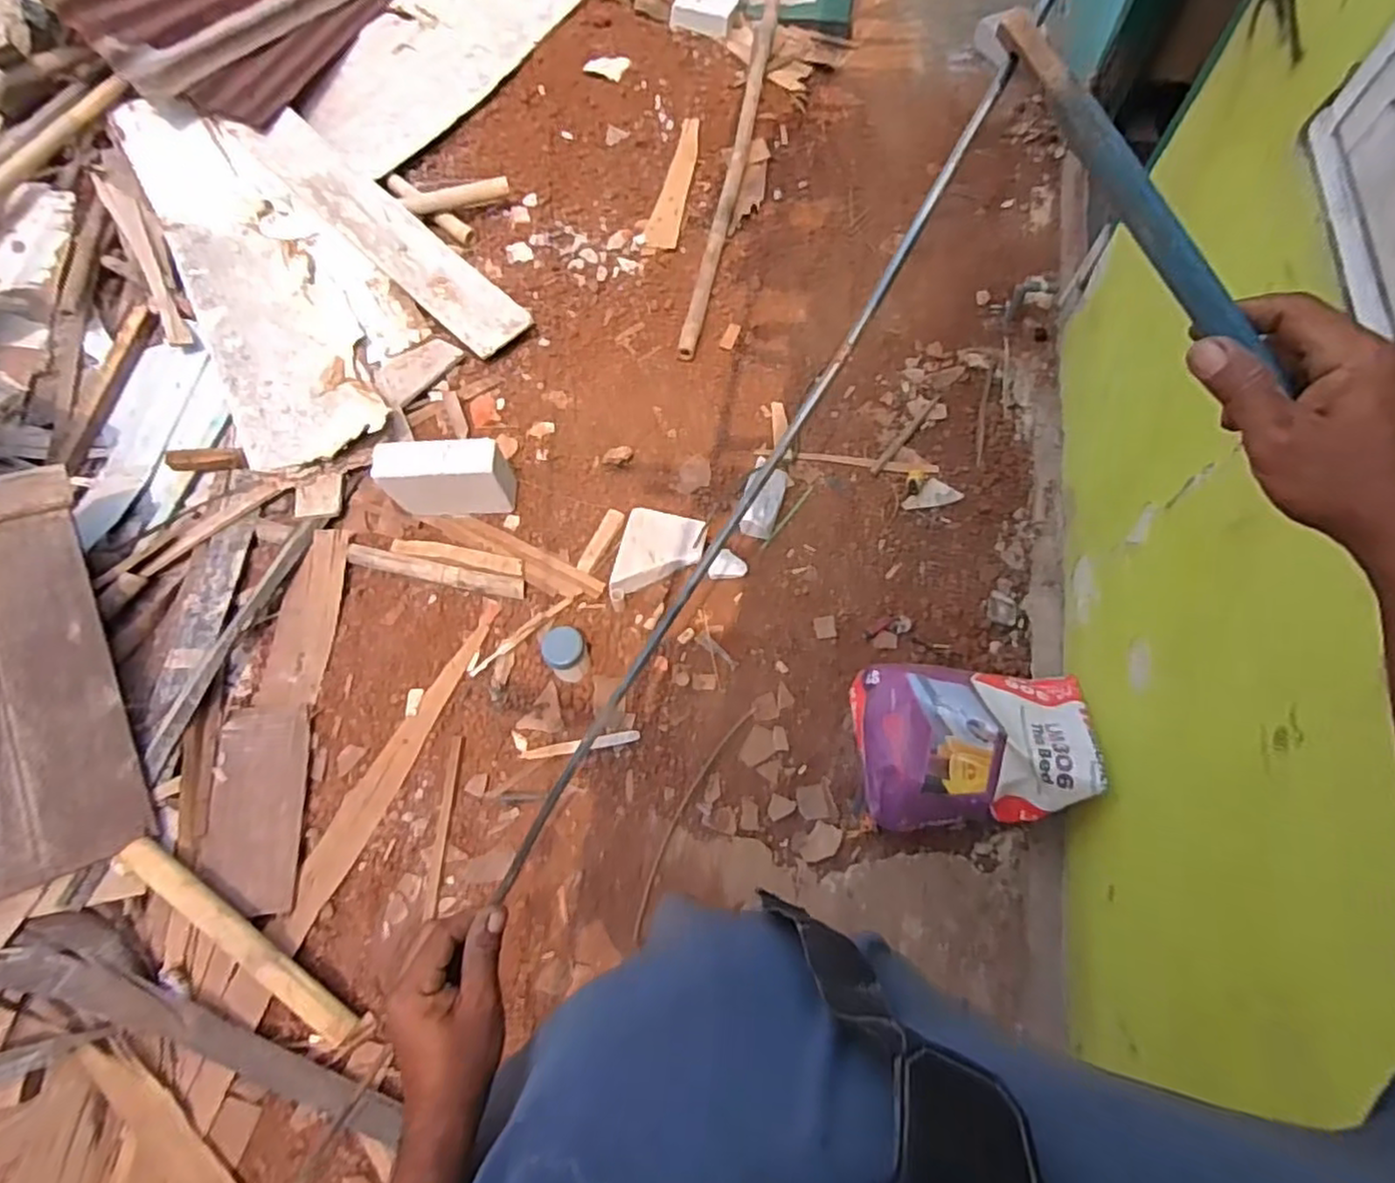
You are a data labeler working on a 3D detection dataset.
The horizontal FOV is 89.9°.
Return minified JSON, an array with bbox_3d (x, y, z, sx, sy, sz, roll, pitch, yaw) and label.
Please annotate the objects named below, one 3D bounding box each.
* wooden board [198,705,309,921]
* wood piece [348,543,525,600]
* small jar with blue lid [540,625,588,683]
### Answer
[{"bbox_3d":[-0.931,0.452,1.472,0.187,0.028,0.428,-9,61,-7],"label":"wooden board"},{"bbox_3d":[-0.645,-0.051,1.714,0.445,0.019,0.058,13,67,4],"label":"wood piece"},{"bbox_3d":[-0.295,0.145,1.579,0.096,0.099,0.102,0,63,-1],"label":"small jar with blue lid"}]

